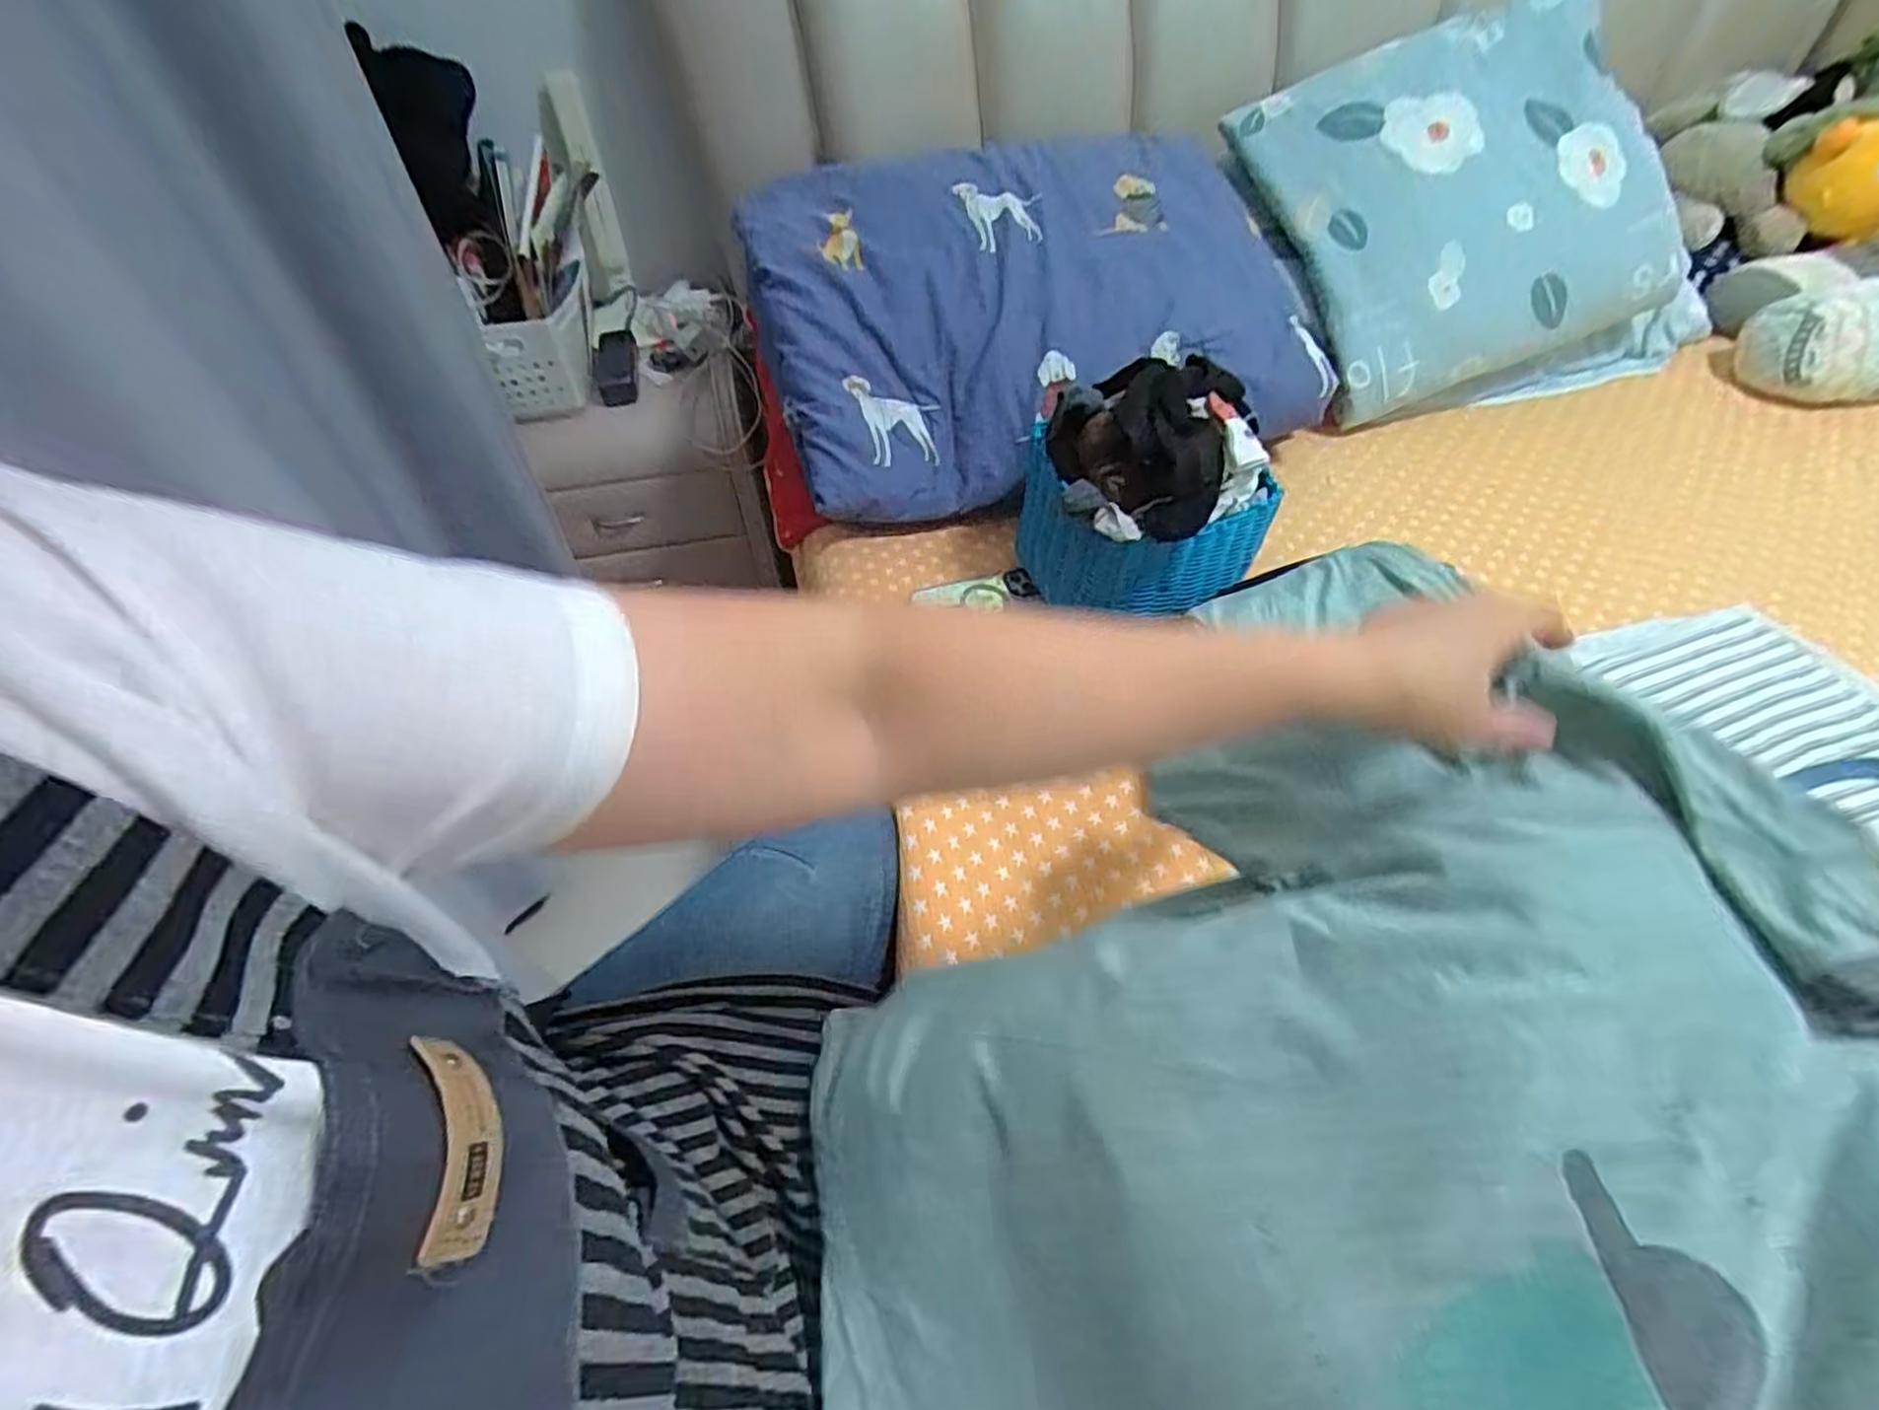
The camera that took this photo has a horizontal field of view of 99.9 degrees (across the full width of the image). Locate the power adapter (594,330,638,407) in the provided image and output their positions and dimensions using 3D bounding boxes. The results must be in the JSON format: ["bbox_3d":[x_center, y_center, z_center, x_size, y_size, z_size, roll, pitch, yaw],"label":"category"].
[{"bbox_3d":[-0.517,-0.550,1.273,0.065,0.041,0.184,-13,53,-8],"label":"power adapter"}]

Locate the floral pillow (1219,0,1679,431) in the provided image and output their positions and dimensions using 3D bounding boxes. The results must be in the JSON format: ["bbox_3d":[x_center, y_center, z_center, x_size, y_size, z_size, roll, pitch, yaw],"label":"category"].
[{"bbox_3d":[0.668,-0.668,1.035,0.468,0.108,0.465,-22,85,1],"label":"floral pillow"}]

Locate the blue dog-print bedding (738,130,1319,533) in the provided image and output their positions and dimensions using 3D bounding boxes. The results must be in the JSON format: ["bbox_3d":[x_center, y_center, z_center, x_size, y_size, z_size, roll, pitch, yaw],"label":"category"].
[{"bbox_3d":[0.105,-0.524,1.019,0.661,0.208,0.504,-12,53,-8],"label":"blue dog-print bedding"}]

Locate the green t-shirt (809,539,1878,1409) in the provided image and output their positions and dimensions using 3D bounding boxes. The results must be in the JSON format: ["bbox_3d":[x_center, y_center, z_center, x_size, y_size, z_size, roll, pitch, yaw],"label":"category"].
[{"bbox_3d":[0.153,0.265,0.386,0.593,0.110,0.561,-39,51,13],"label":"green t-shirt"}]

